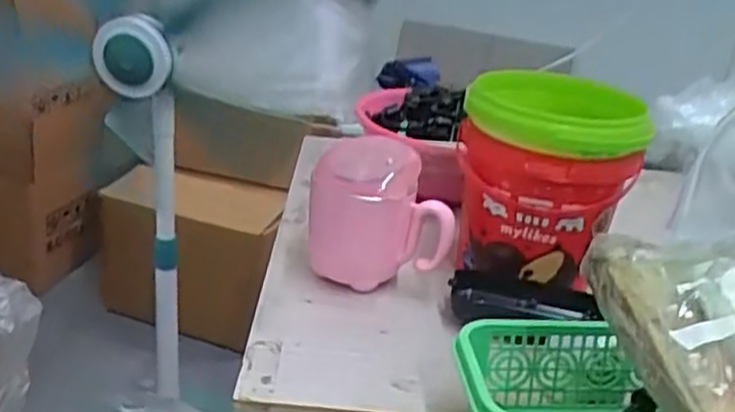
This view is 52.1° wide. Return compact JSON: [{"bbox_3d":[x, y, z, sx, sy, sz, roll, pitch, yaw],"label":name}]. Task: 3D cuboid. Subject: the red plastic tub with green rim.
[{"bbox_3d":[0.129,-0.016,0.571,0.123,0.155,0.112,9,24,6],"label":"red plastic tub with green rim"}]

